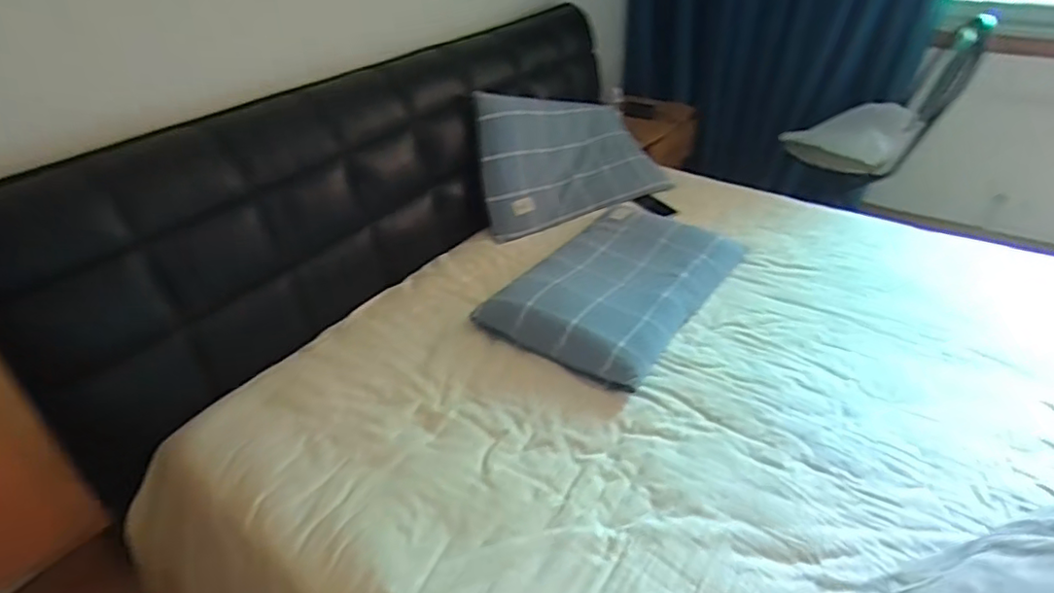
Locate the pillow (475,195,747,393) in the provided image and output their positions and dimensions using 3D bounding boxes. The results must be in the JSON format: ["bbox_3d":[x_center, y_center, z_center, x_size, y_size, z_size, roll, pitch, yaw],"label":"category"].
[{"bbox_3d":[0.245,-0.063,1.501,0.417,0.085,0.676,20,41,30],"label":"pillow"}]

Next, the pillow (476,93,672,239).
[{"bbox_3d":[0.143,-0.433,1.845,0.627,0.392,0.094,-16,10,-29],"label":"pillow"}]

